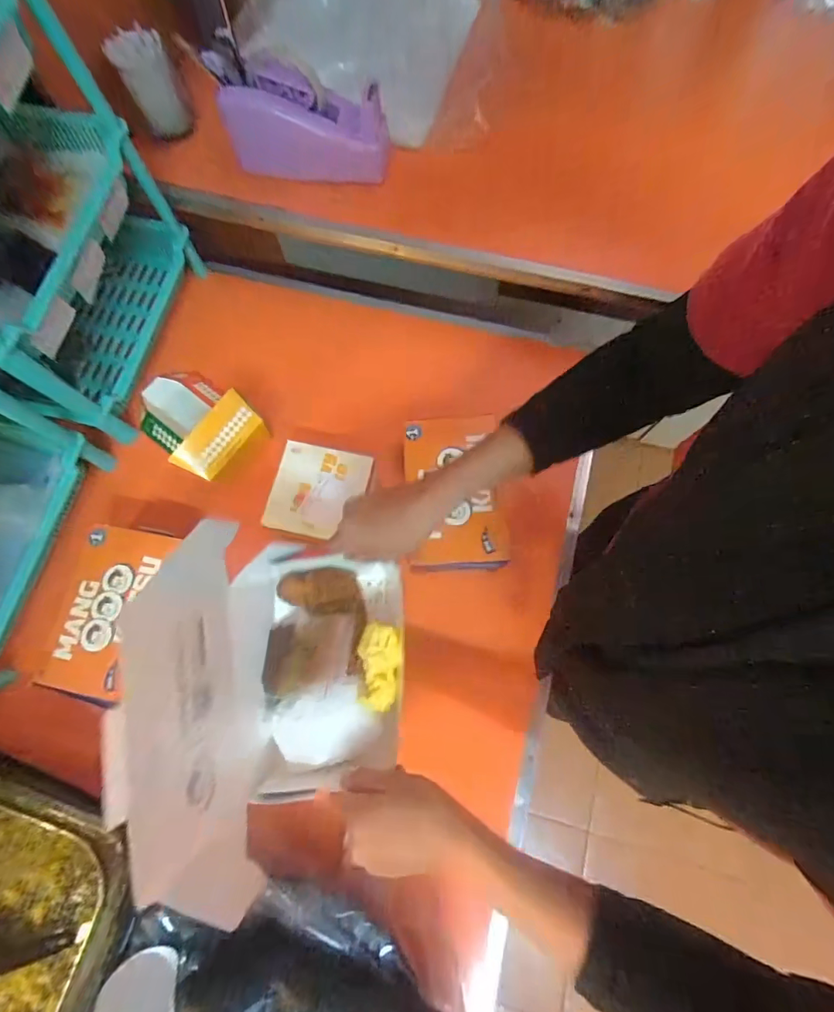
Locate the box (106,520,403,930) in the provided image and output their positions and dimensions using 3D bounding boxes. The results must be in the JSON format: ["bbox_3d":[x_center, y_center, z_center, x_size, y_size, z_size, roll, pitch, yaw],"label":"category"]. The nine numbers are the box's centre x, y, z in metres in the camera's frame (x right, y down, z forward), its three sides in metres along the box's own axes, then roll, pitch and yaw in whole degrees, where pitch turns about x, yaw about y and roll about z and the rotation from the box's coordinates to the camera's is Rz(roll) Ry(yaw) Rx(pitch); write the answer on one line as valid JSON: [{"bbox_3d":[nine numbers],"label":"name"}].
[{"bbox_3d":[-0.101,0.145,0.352,0.167,0.178,0.233,6,73,3],"label":"box"}]

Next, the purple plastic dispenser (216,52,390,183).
[{"bbox_3d":[-0.131,-0.467,0.567,0.198,0.109,0.071,9,73,3],"label":"purple plastic dispenser"}]

